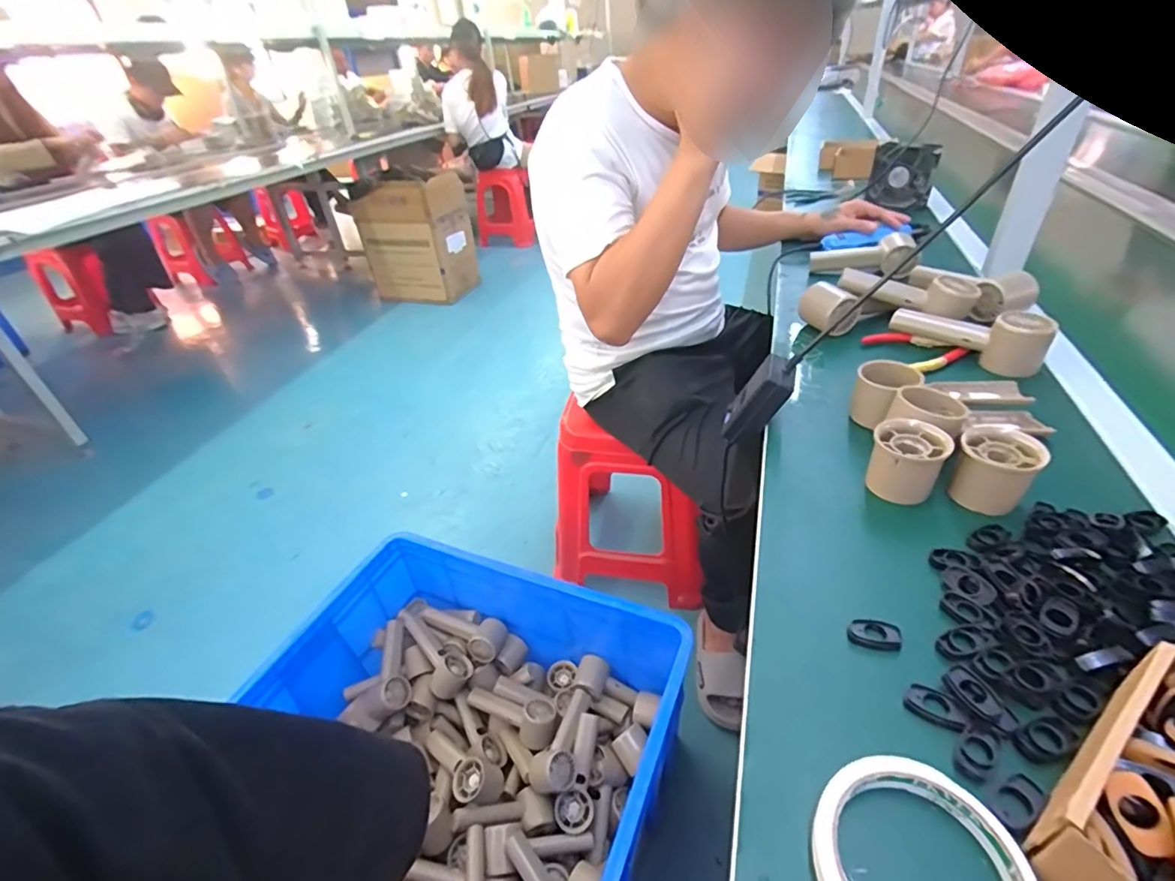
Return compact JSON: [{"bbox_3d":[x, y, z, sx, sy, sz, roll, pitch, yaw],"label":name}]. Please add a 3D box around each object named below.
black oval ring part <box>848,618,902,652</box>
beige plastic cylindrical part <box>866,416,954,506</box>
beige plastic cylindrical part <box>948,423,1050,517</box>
[{"bbox_3d":[0.196,0.132,0.360,0.032,0.010,0.019,2,38,9],"label":"black oval ring part"},{"bbox_3d":[0.274,0.022,0.456,0.053,0.067,0.050,17,42,26],"label":"beige plastic cylindrical part"},{"bbox_3d":[0.337,0.027,0.442,0.050,0.059,0.056,-33,45,-32],"label":"beige plastic cylindrical part"}]

